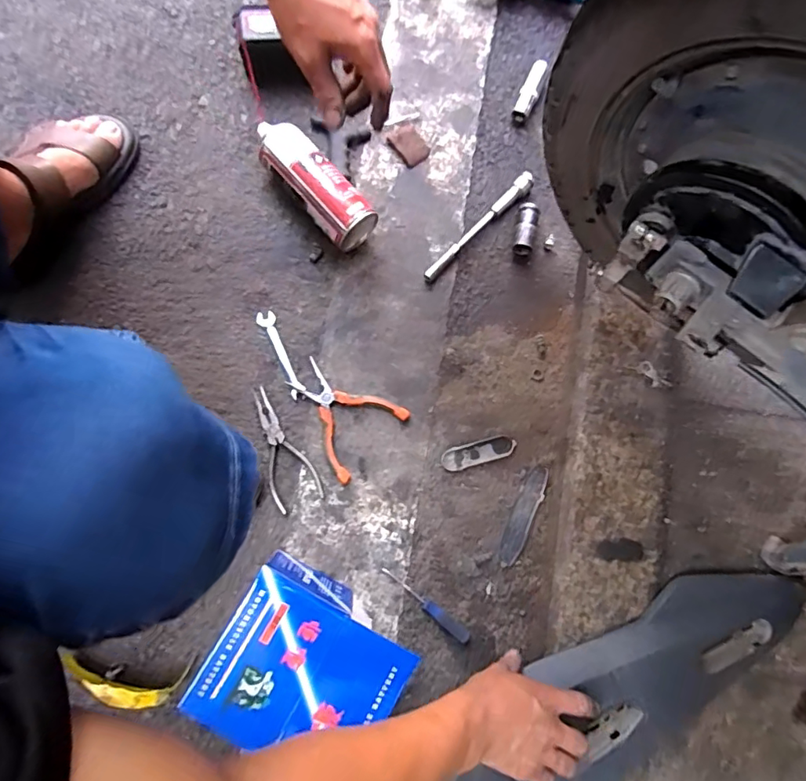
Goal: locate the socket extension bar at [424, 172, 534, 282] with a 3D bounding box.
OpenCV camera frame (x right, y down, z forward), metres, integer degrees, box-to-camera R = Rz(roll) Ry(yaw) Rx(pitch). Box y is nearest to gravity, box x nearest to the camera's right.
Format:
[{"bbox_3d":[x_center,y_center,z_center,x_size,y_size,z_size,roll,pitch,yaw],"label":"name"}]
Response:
[{"bbox_3d":[0.099,-0.218,0.689,0.198,0.017,0.021,-43,82,-8],"label":"socket extension bar"}]

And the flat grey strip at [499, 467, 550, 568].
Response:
[{"bbox_3d":[0.150,0.156,0.647,0.028,0.006,0.126,22,81,-1],"label":"flat grey strip"}]

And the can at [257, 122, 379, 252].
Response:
[{"bbox_3d":[-0.115,-0.261,0.658,0.062,0.063,0.181,-41,86,-9],"label":"can"}]

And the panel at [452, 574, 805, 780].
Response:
[{"bbox_3d":[0.239,0.319,0.566,0.430,0.048,0.155,-36,82,-5],"label":"panel"}]

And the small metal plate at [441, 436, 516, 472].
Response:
[{"bbox_3d":[0.096,0.079,0.658,0.095,0.004,0.030,-14,83,-6],"label":"small metal plate"}]

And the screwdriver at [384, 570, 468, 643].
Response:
[{"bbox_3d":[0.027,0.257,0.622,0.127,0.014,0.016,38,81,2],"label":"screwdriver"}]

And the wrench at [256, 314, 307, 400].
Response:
[{"bbox_3d":[-0.154,-0.046,0.657,0.022,0.013,0.116,-25,84,-7],"label":"wrench"}]

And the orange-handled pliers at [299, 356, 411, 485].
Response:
[{"bbox_3d":[-0.080,0.043,0.643,0.138,0.015,0.114,28,80,5],"label":"orange-handled pliers"}]

